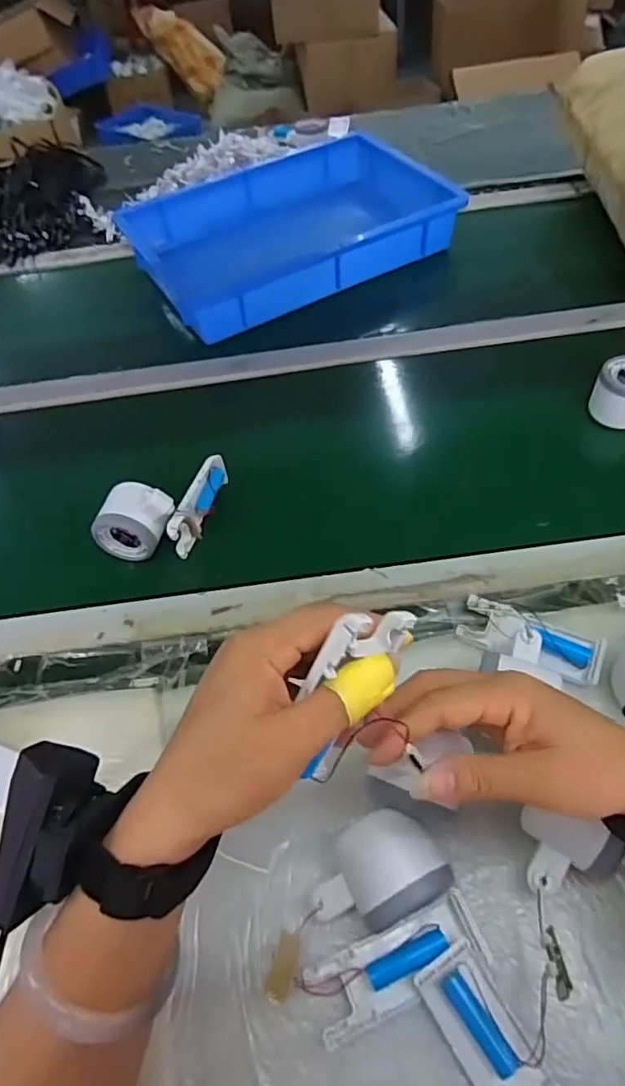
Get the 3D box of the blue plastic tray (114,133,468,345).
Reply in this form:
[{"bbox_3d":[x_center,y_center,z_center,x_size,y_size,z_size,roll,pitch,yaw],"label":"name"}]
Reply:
[{"bbox_3d":[-0.033,-0.461,0.833,0.429,0.072,0.282,-26,56,-13],"label":"blue plastic tray"}]

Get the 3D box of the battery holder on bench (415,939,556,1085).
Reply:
[{"bbox_3d":[0.101,0.278,0.309,0.037,0.015,0.099,-28,56,-14],"label":"battery holder on bench"}]

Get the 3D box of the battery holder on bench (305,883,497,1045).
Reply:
[{"bbox_3d":[0.051,0.250,0.339,0.104,0.017,0.038,-21,55,-10],"label":"battery holder on bench"}]

